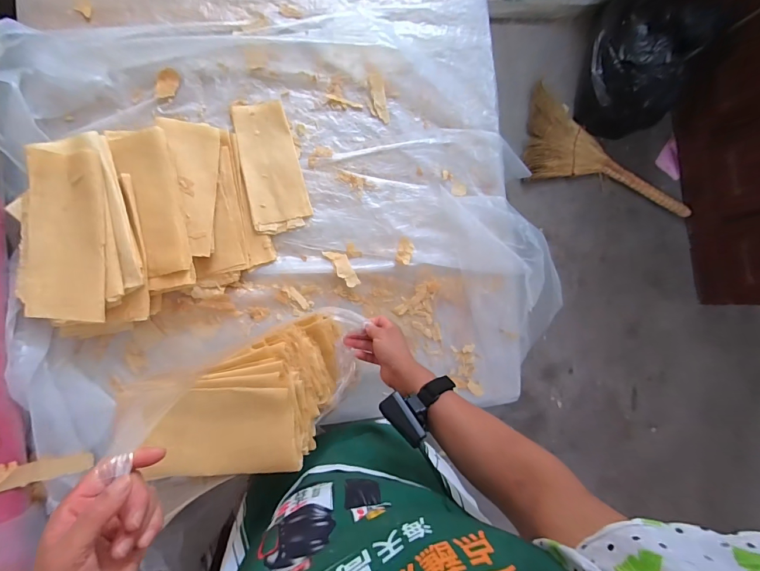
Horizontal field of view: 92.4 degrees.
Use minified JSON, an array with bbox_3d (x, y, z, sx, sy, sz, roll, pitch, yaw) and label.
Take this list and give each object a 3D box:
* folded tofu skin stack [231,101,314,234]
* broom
[{"bbox_3d":[-0.229,-0.249,0.769,0.119,0.015,0.266,-14,90,-9],"label":"folded tofu skin stack"},{"bbox_3d":[0.920,-0.476,1.425,0.775,0.064,0.306,16,85,-8],"label":"broom"}]

